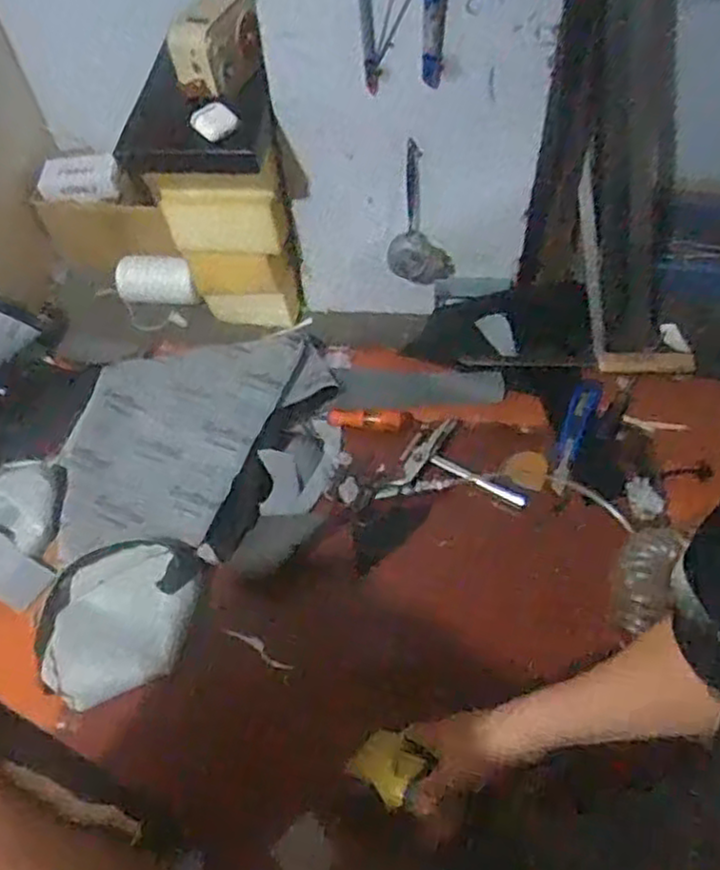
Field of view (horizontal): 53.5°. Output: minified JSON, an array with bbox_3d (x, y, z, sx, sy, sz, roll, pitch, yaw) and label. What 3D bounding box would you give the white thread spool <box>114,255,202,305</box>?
[{"bbox_3d":[-0.311,-0.241,1.101,0.138,0.061,0.058,8,55,9],"label":"white thread spool"}]

